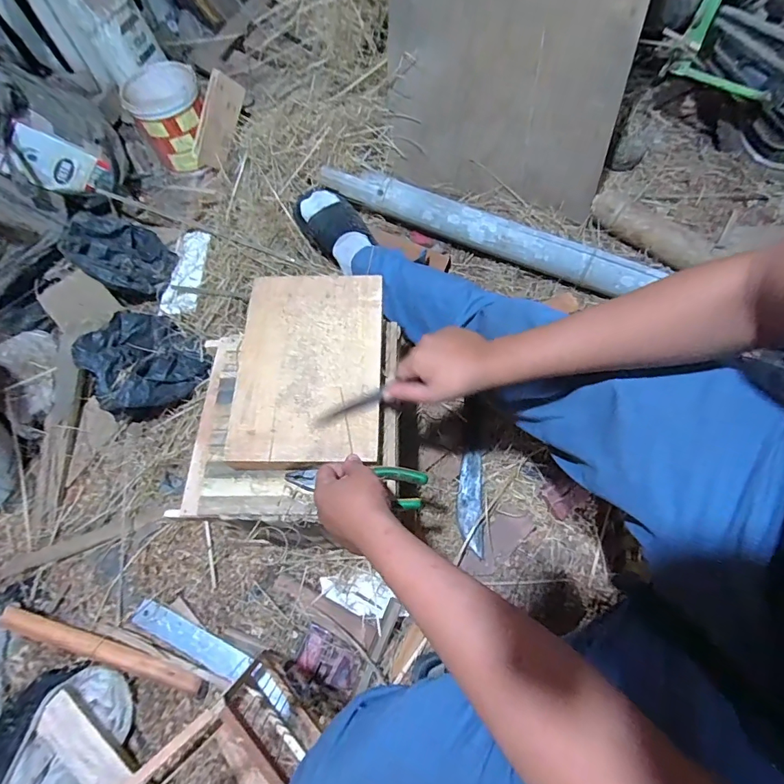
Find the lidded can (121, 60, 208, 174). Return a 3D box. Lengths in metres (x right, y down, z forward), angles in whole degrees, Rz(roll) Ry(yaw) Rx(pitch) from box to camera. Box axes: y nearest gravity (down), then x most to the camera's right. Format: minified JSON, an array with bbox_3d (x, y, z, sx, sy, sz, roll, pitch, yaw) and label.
[{"bbox_3d":[-0.543,-0.674,1.112,0.179,0.166,0.174,-27,68,-9],"label":"lidded can"}]

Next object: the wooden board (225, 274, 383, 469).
[{"bbox_3d":[-0.111,-0.041,0.595,0.190,0.018,0.286,1,66,4],"label":"wooden board"}]

